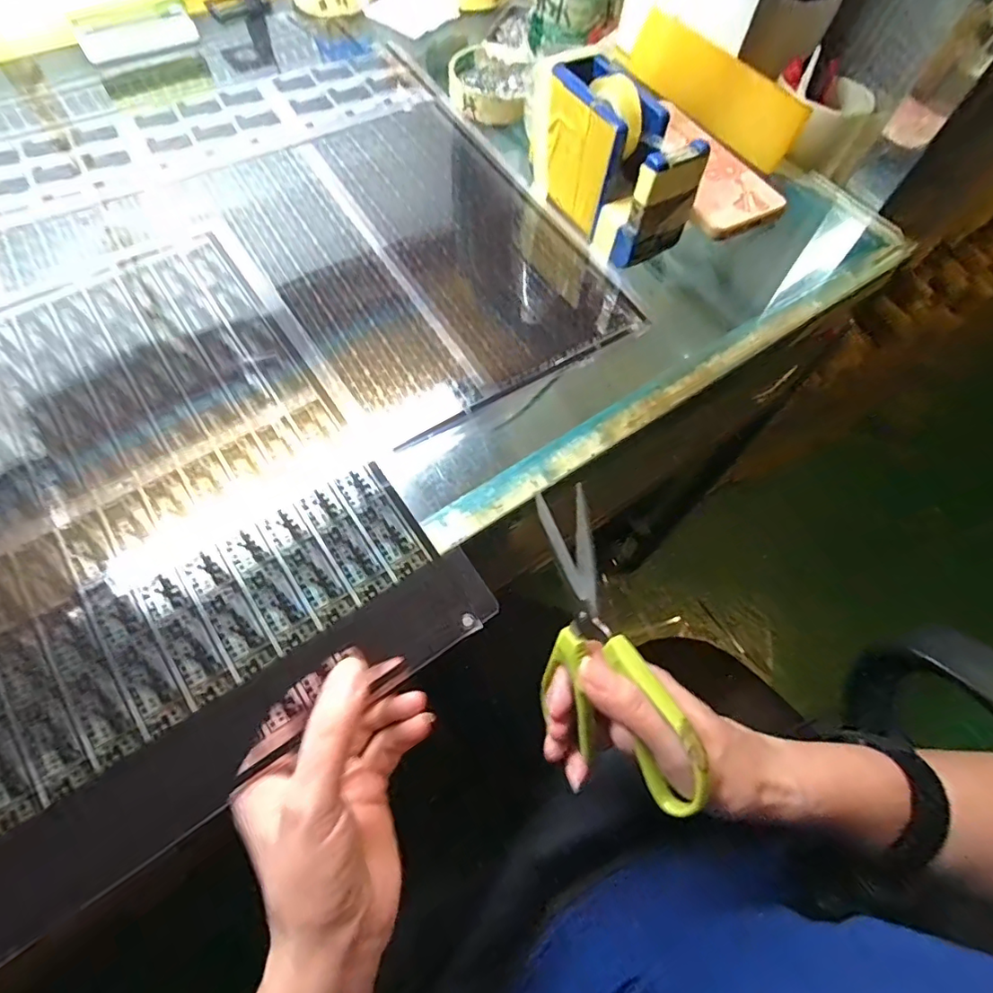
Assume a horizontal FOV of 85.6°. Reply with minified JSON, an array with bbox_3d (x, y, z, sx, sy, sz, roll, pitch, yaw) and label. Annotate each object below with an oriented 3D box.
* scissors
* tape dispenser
[{"bbox_3d":[0.050,0.077,0.279,0.013,0.082,0.160,-12,73,-36],"label":"scissors"},{"bbox_3d":[0.079,-0.233,0.374,0.050,0.079,0.132,-26,67,-15],"label":"tape dispenser"}]

